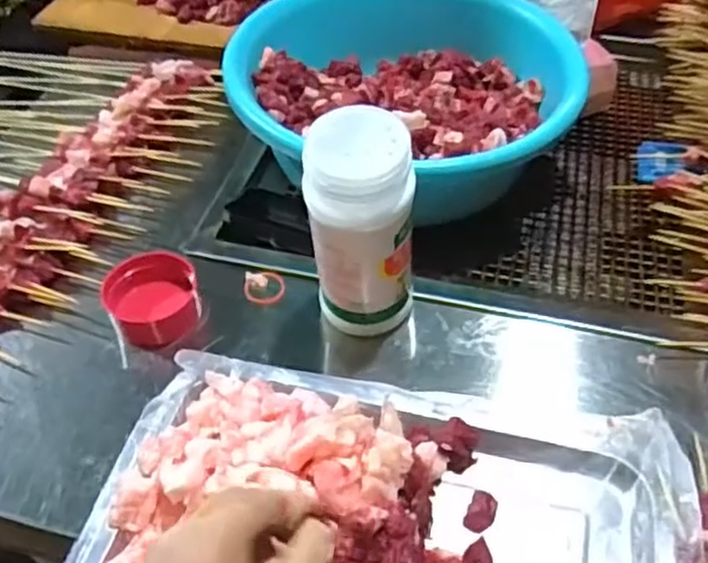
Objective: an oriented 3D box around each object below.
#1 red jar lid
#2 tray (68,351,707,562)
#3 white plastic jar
[{"bbox_3d":[-0.144,0.011,0.492,0.062,0.030,0.062,-1,49,1],"label":"red jar lid"},{"bbox_3d":[0.013,0.147,0.358,0.329,0.046,0.212,5,49,7],"label":"tray"},{"bbox_3d":[0.006,-0.024,0.433,0.059,0.165,0.049,9,50,10],"label":"white plastic jar"}]

